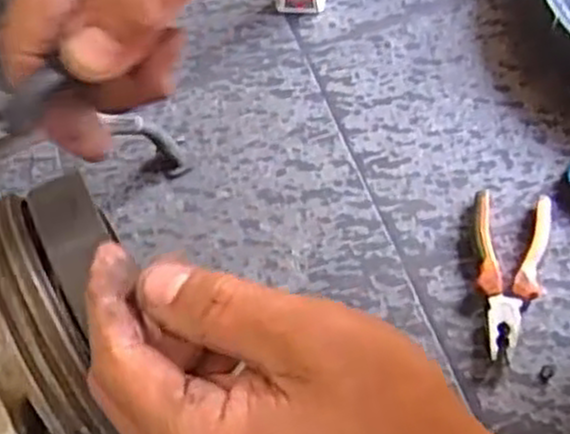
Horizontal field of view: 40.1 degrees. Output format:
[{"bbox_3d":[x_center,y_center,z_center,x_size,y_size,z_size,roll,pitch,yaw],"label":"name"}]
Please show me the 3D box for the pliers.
[{"bbox_3d":[0.207,0.047,0.723,0.068,0.022,0.171,9,58,11],"label":"pliers"}]

